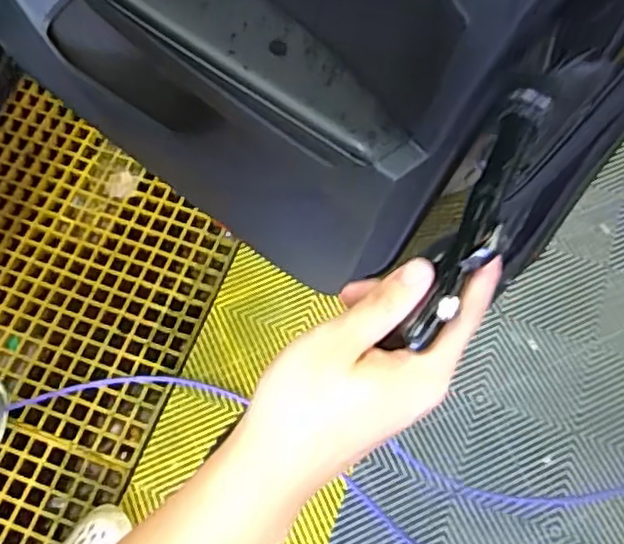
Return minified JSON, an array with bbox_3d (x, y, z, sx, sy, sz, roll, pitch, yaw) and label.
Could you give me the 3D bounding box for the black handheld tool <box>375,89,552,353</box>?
[{"bbox_3d":[0.096,-0.038,0.376,0.026,0.040,0.198,25,51,10],"label":"black handheld tool"}]

